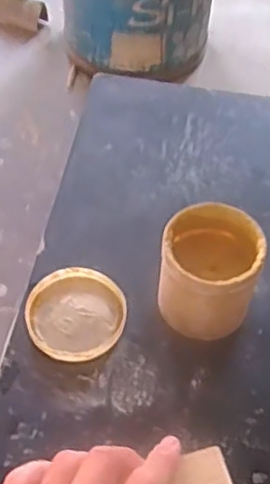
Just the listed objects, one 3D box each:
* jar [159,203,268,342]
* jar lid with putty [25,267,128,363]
[{"bbox_3d":[0.061,0.028,0.551,0.078,0.094,0.079,1,54,-2],"label":"jar"},{"bbox_3d":[-0.051,0.062,0.571,0.083,0.010,0.085,1,54,-2],"label":"jar lid with putty"}]

